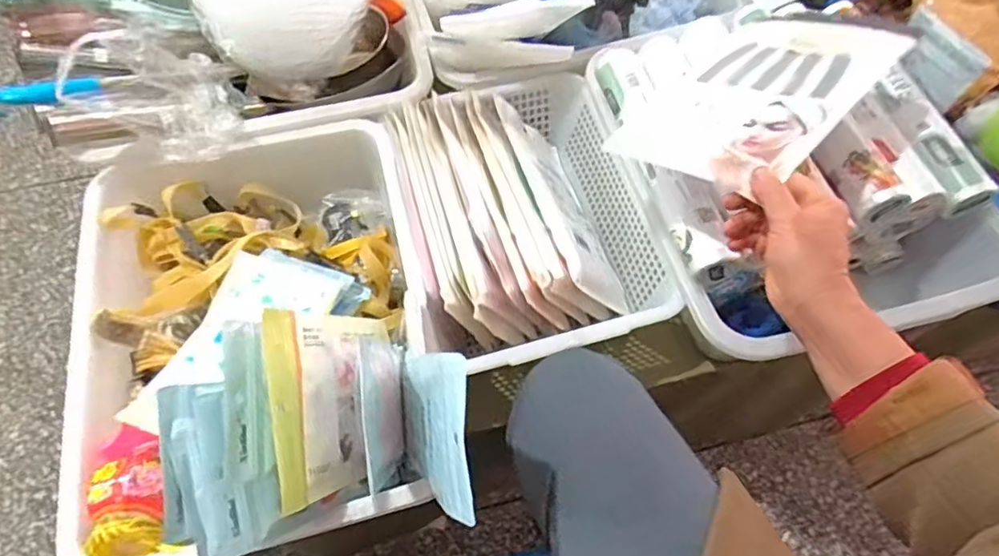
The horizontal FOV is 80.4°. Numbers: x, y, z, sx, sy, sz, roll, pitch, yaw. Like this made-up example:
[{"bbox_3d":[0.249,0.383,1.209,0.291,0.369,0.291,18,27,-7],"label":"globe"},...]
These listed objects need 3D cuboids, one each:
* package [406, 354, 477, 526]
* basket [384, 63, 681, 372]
[{"bbox_3d":[-0.051,0.118,0.460,0.015,0.139,0.114,-2,84,-28],"label":"package"},{"bbox_3d":[0.021,-0.084,0.711,0.258,0.135,0.377,-12,62,-8],"label":"basket"}]

